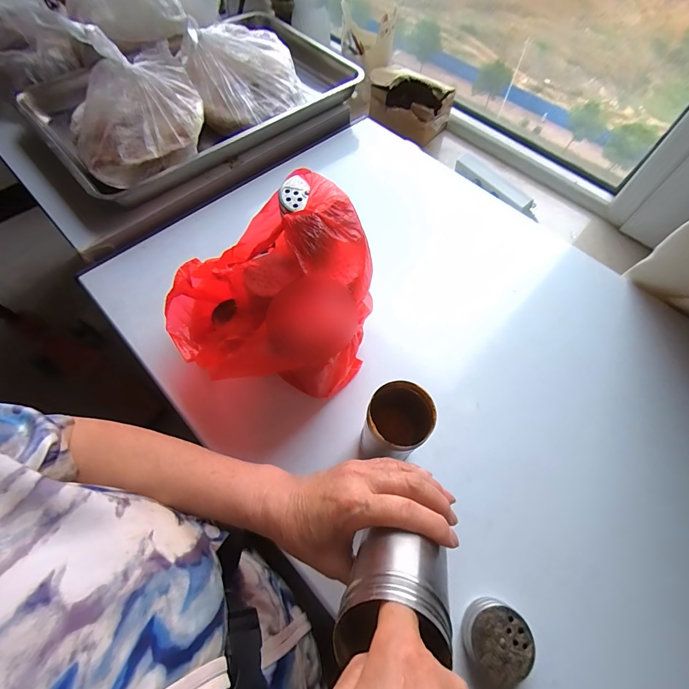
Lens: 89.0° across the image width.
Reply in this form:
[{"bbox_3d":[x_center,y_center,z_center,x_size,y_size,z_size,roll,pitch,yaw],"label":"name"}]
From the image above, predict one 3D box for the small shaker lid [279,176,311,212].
[{"bbox_3d":[-0.053,-0.162,0.375,0.031,0.011,0.044,-5,63,-4],"label":"small shaker lid"}]

